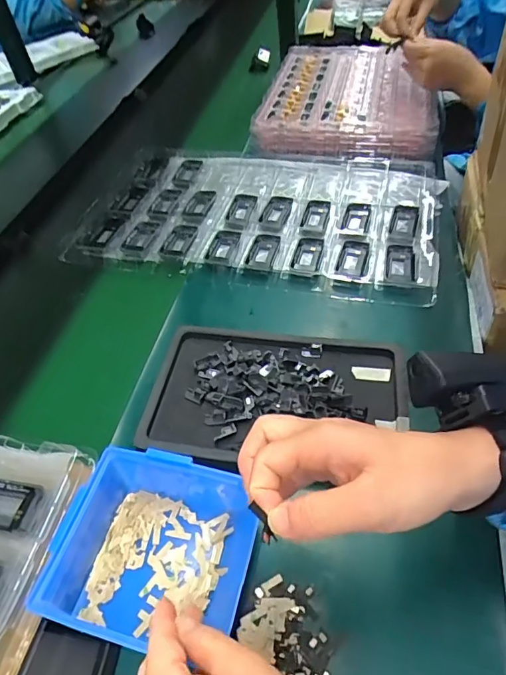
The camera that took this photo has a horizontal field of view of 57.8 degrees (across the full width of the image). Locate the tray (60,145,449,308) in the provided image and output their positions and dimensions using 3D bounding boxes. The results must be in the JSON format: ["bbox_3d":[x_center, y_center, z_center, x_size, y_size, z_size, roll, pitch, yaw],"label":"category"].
[{"bbox_3d":[0.014,-0.194,0.683,0.500,0.034,0.334,11,51,17],"label":"tray"}]

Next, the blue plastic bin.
[{"bbox_3d":[-0.075,0.159,0.347,0.134,0.065,0.126,8,50,13],"label":"blue plastic bin"}]

